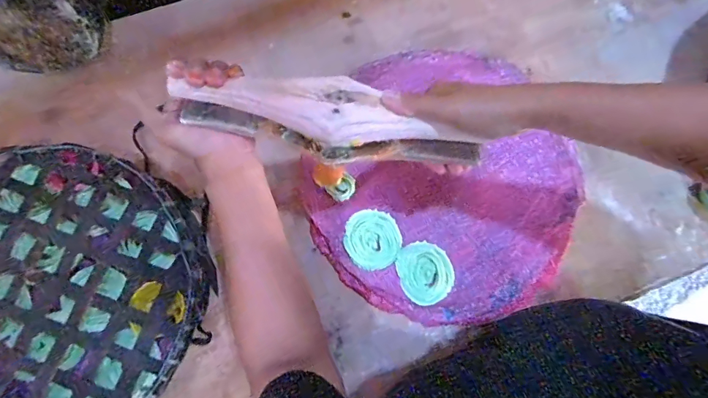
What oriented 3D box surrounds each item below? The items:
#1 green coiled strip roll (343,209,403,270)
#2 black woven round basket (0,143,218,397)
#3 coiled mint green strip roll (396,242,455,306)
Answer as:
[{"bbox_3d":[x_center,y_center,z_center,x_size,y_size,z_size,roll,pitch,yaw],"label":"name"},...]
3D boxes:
[{"bbox_3d":[0.024,0.051,0.523,0.070,0.005,0.075,0,75,-2],"label":"green coiled strip roll"},{"bbox_3d":[-0.356,0.111,0.465,0.362,0.050,0.341,0,75,-2],"label":"black woven round basket"},{"bbox_3d":[0.090,0.092,0.516,0.066,0.008,0.074,-20,76,-7],"label":"coiled mint green strip roll"}]

